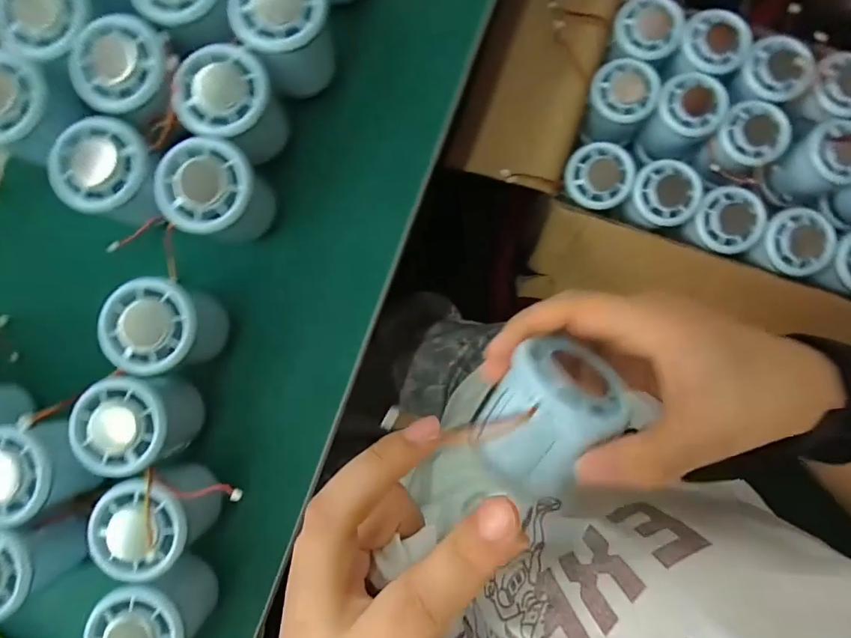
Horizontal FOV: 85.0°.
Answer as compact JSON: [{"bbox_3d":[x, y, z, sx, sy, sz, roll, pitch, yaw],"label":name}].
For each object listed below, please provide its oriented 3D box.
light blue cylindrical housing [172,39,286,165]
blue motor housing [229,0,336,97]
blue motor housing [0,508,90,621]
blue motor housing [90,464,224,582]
[{"bbox_3d":[-0.125,-0.139,0.308,0.057,0.055,0.053,0,87,2],"label":"light blue cylindrical housing"},{"bbox_3d":[-0.089,-0.189,0.307,0.057,0.053,0.054,0,87,2],"label":"blue motor housing"},{"bbox_3d":[-0.260,0.151,0.291,0.059,0.046,0.057,-23,87,1],"label":"blue motor housing"},{"bbox_3d":[-0.169,0.125,0.293,0.060,0.052,0.059,-18,87,1],"label":"blue motor housing"}]

